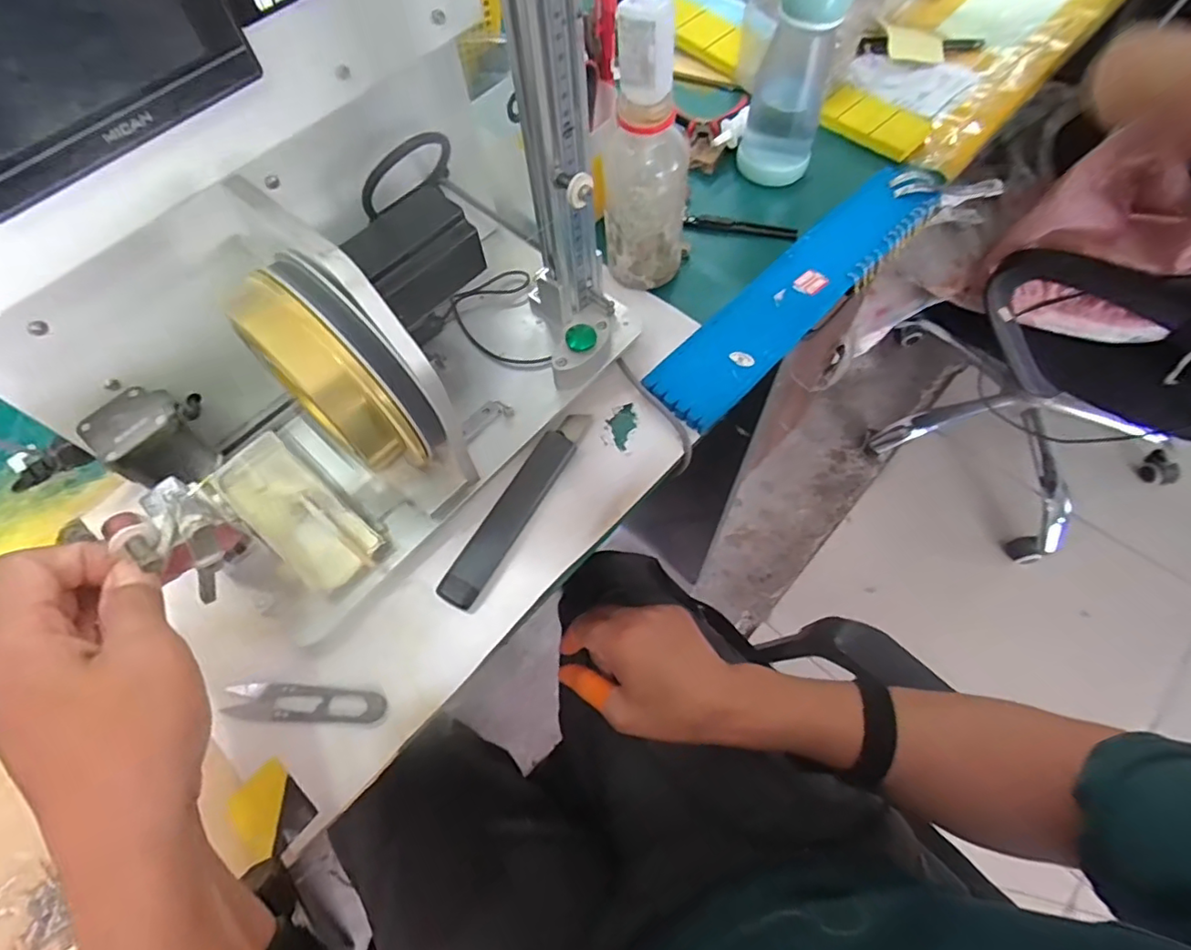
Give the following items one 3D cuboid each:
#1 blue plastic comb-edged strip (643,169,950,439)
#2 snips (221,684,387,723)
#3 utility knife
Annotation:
[{"bbox_3d":[0.176,-0.162,0.499,0.334,0.010,0.068,-43,70,-14],"label":"blue plastic comb-edged strip"},{"bbox_3d":[-0.182,0.143,0.366,0.102,0.009,0.022,1,63,3],"label":"snips"},{"bbox_3d":[-0.056,0.018,0.423,0.029,0.011,0.168,27,67,15],"label":"utility knife"}]

